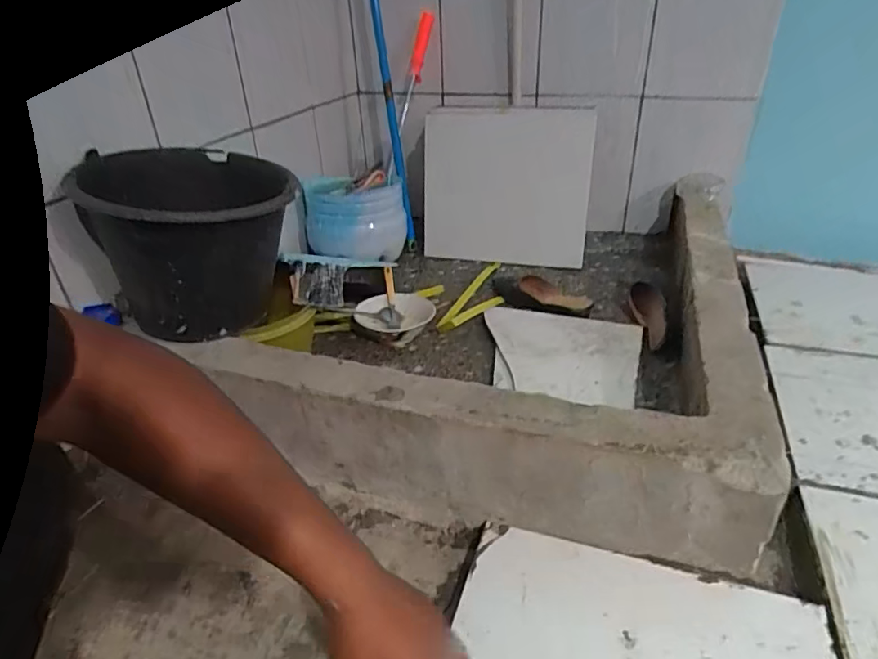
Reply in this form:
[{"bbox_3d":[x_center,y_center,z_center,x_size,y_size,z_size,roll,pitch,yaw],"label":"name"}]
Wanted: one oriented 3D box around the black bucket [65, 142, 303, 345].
[{"bbox_3d":[-0.354,-0.138,0.815,0.264,0.230,0.279,-2,32,1],"label":"black bucket"}]

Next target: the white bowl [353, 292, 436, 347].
[{"bbox_3d":[-0.080,-0.017,1.063,0.142,0.060,0.137,-2,32,1],"label":"white bowl"}]

